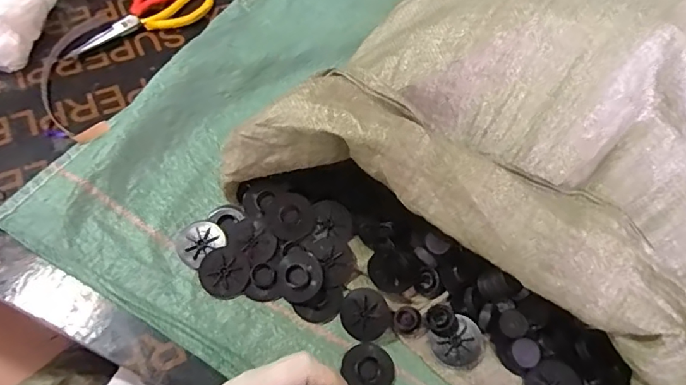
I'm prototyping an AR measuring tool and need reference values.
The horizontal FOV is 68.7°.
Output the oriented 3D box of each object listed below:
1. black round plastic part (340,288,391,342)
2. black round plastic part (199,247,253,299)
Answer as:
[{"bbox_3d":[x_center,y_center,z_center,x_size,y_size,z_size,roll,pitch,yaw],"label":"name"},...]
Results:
[{"bbox_3d":[0.022,0.123,0.502,0.047,0.014,0.052,-33,80,-1],"label":"black round plastic part"},{"bbox_3d":[-0.122,0.083,0.521,0.050,0.011,0.050,1,72,-3],"label":"black round plastic part"}]

